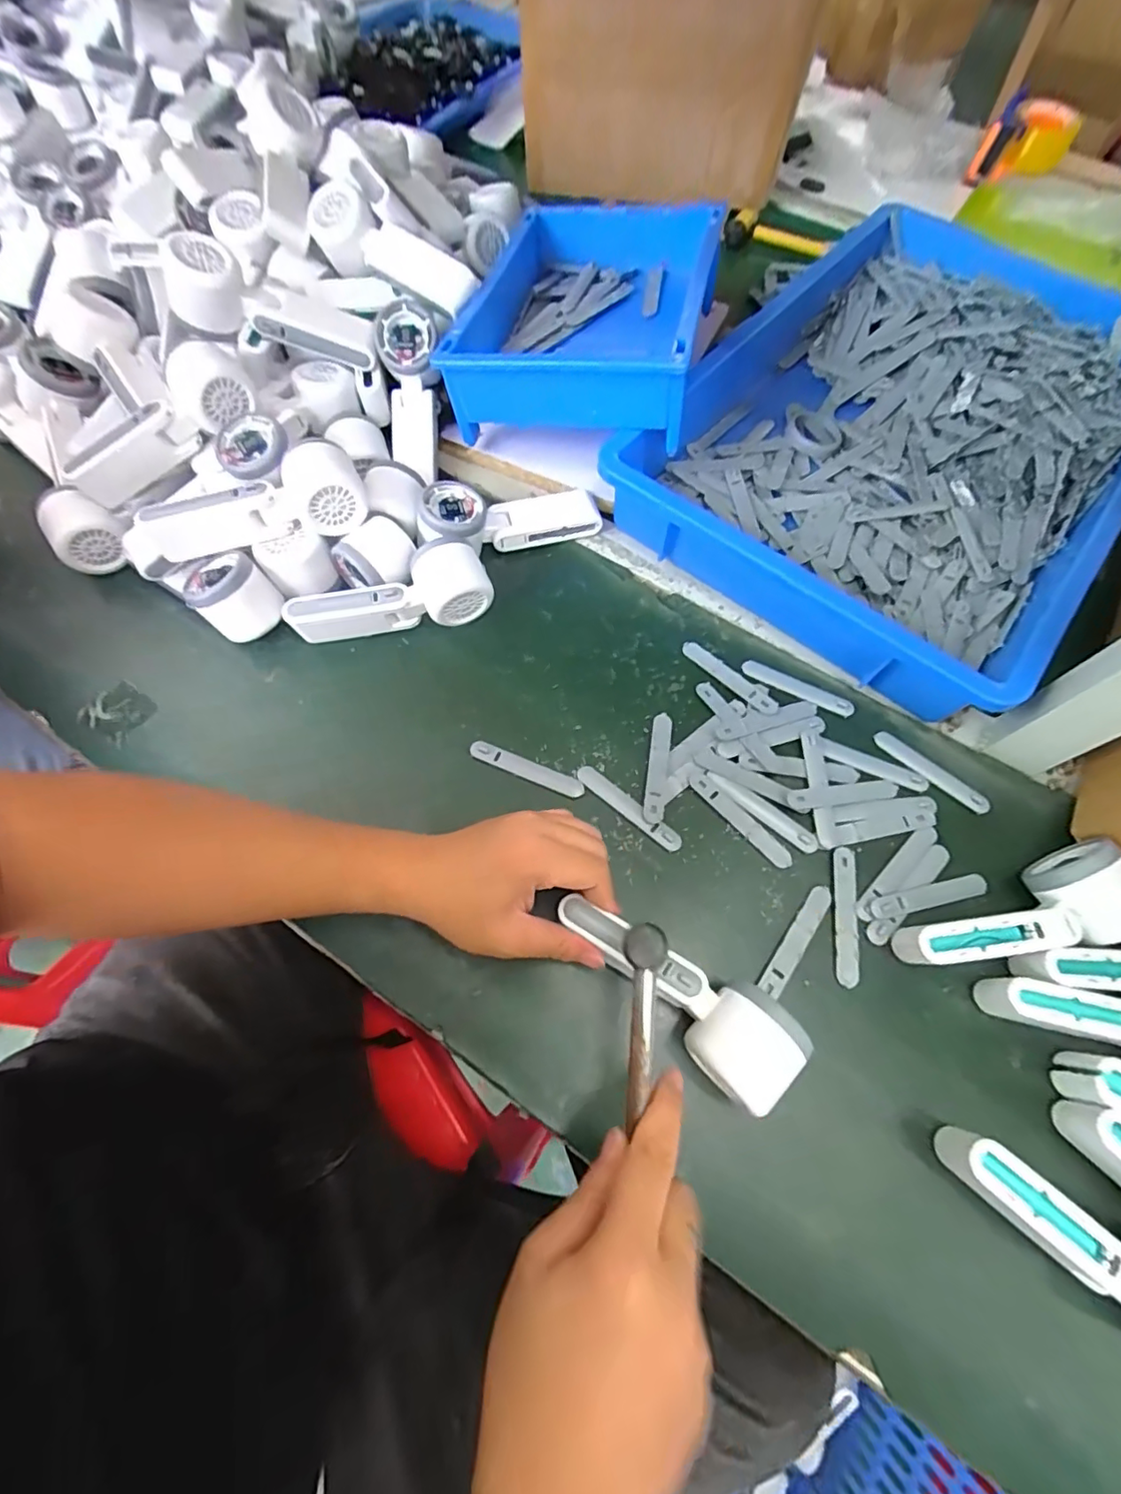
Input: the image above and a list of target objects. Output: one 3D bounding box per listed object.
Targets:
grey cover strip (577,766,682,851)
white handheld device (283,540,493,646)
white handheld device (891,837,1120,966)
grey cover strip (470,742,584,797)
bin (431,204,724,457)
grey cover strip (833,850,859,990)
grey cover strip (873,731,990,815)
[{"bbox_3d":[0.053,0.047,0.435,0.095,0.006,0.015,38,72,15],"label":"grey cover strip"},{"bbox_3d":[-0.145,-0.121,0.482,0.164,0.061,0.051,-21,68,-9],"label":"white handheld device"},{"bbox_3d":[0.308,0.110,0.379,0.150,0.054,0.060,-11,67,-5],"label":"white handheld device"},{"bbox_3d":[-0.027,0.017,0.448,0.096,0.004,0.016,22,68,9],"label":"grey cover strip"},{"bbox_3d":[0.032,-0.431,0.542,0.211,0.078,0.301,13,67,4],"label":"bin"},{"bbox_3d":[0.206,0.120,0.402,0.015,0.004,0.096,9,67,4],"label":"grey cover strip"},{"bbox_3d":[0.293,0.019,0.442,0.092,0.006,0.017,42,73,16],"label":"grey cover strip"}]

